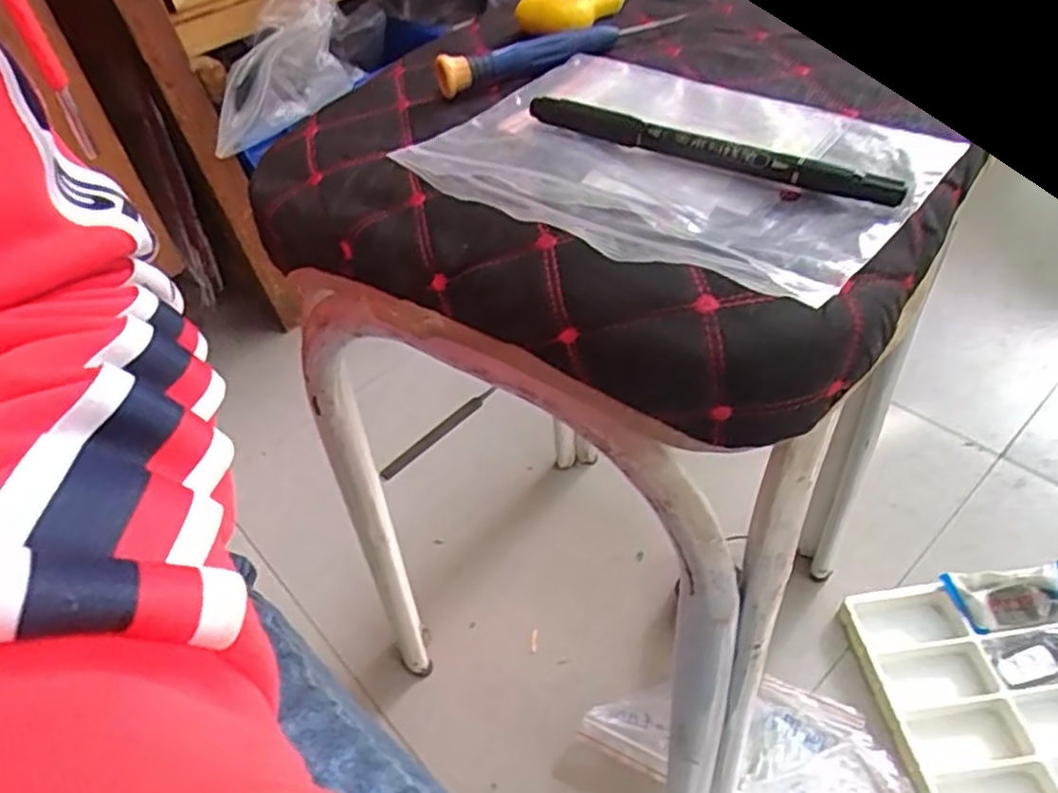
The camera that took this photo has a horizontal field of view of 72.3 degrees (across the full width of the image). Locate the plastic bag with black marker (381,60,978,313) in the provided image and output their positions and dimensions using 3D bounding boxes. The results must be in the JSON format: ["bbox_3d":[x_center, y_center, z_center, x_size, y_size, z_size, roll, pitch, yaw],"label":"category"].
[{"bbox_3d":[0.048,-0.088,0.263,0.164,0.025,0.117,25,55,30],"label":"plastic bag with black marker"}]

